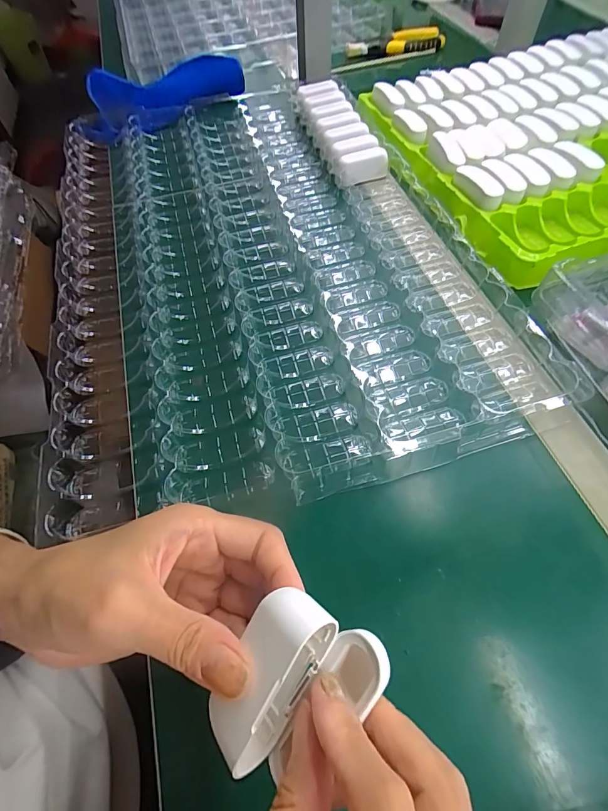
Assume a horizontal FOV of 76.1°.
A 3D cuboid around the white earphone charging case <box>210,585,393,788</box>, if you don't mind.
[{"bbox_3d":[-0.002,0.110,0.150,0.050,0.033,0.066,24,89,19],"label":"white earphone charging case"}]

